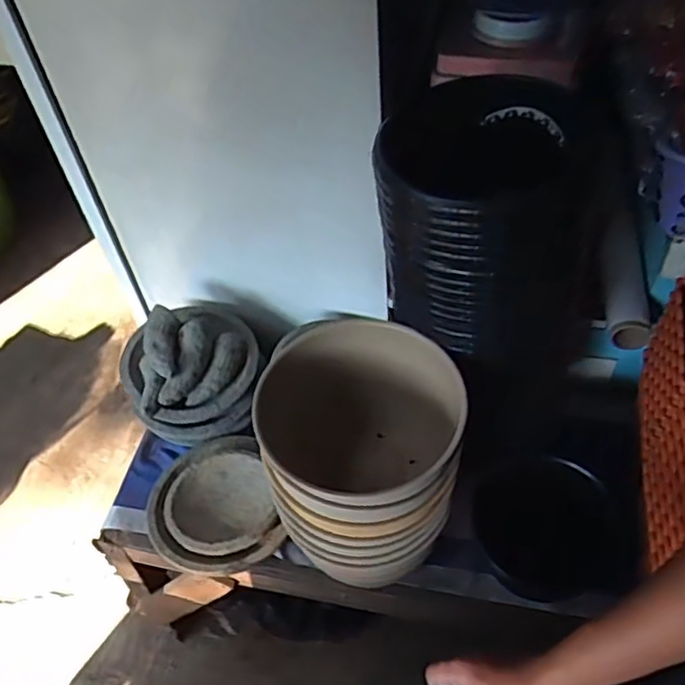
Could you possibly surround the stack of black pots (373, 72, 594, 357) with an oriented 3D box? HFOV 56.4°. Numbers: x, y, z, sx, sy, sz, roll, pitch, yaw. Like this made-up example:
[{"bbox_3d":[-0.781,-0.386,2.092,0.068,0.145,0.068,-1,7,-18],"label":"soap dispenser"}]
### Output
[{"bbox_3d":[0.161,-0.154,0.747,0.217,0.207,0.242,11,51,14],"label":"stack of black pots"}]

